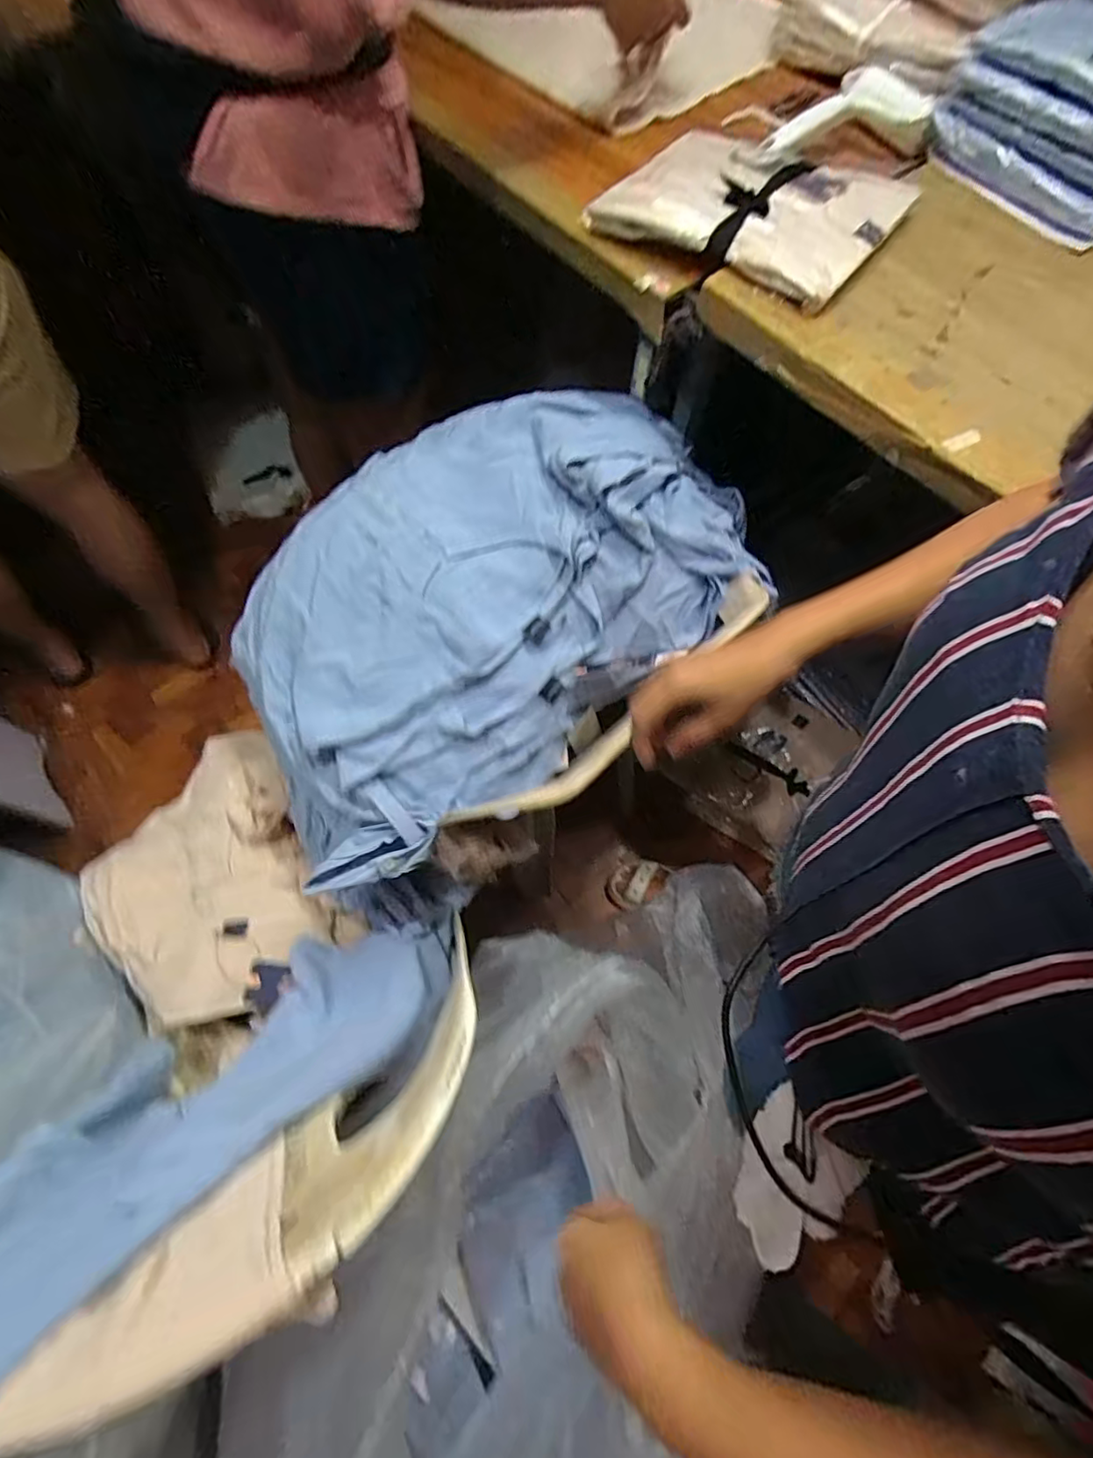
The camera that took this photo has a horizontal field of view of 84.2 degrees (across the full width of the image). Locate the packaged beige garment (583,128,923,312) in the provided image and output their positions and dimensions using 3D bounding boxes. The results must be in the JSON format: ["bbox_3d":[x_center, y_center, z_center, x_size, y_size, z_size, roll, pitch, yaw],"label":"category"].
[{"bbox_3d":[0.201,-0.506,0.576,0.242,0.023,0.213,34,69,13],"label":"packaged beige garment"}]

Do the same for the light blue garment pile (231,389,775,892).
[{"bbox_3d":[-0.087,-0.152,0.653,0.545,0.189,0.380,-36,72,-16],"label":"light blue garment pile"}]

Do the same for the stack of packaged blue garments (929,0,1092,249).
[{"bbox_3d":[0.549,-0.625,0.602,0.239,0.103,0.223,-35,72,-16],"label":"stack of packaged blue garments"}]

